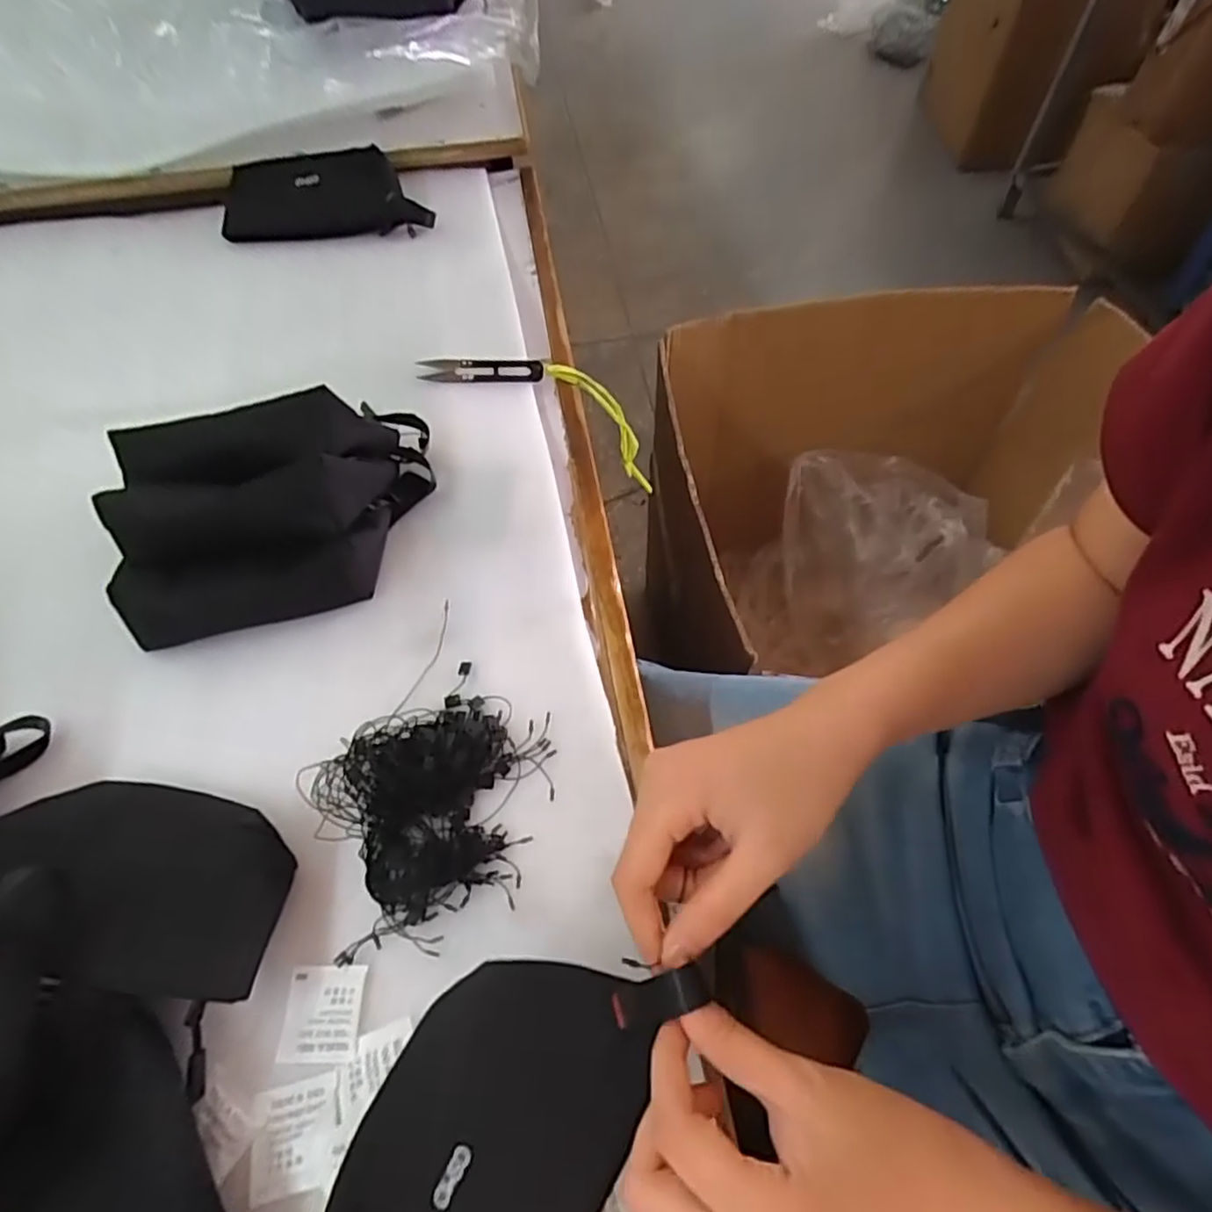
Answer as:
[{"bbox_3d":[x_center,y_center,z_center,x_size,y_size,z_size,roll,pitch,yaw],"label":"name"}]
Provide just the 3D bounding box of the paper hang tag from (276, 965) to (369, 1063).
[{"bbox_3d":[-0.143,0.204,0.339,0.039,0.004,0.041,-2,59,0],"label":"paper hang tag"}]

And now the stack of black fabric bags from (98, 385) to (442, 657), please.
[{"bbox_3d":[-0.227,-0.066,0.460,0.206,0.085,0.141,-14,59,-7],"label":"stack of black fabric bags"}]

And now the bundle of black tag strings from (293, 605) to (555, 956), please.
[{"bbox_3d":[-0.100,0.106,0.382,0.122,0.032,0.150,26,63,17],"label":"bundle of black tag strings"}]

